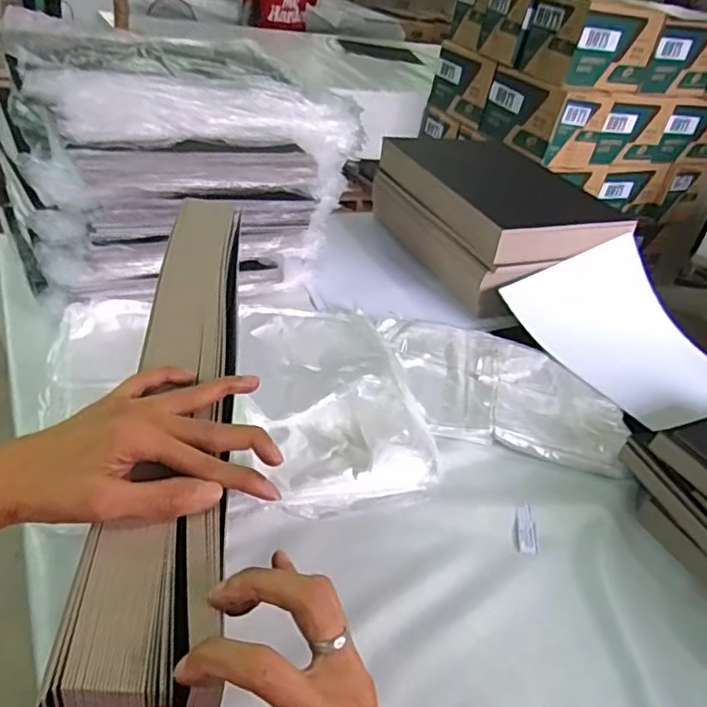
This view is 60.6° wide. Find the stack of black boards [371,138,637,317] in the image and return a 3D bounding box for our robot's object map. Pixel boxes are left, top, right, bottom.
[{"bbox_3d":[0.324,-0.309,1.473,0.384,0.223,0.483,-8,40,-26],"label":"stack of black boards"}]

